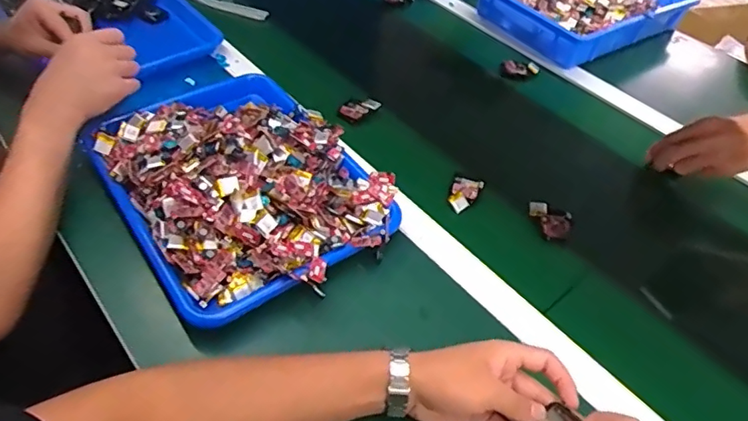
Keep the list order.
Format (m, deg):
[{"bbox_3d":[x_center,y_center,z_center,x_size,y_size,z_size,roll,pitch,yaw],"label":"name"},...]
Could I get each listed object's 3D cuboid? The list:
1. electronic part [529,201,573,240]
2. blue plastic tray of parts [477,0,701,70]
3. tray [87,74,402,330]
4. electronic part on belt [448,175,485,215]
[{"bbox_3d":[0.206,0.013,0.628,0.051,0.023,0.035,23,49,15],"label":"electronic part"},{"bbox_3d":[0.395,-0.392,1.003,0.373,0.061,0.271,-26,55,-26],"label":"blue plastic tray of parts"},{"bbox_3d":[-0.151,-0.052,0.597,0.259,0.075,0.344,-25,55,-26],"label":"tray"},{"bbox_3d":[0.109,-0.023,0.653,0.036,0.016,0.056,29,51,19],"label":"electronic part on belt"}]

